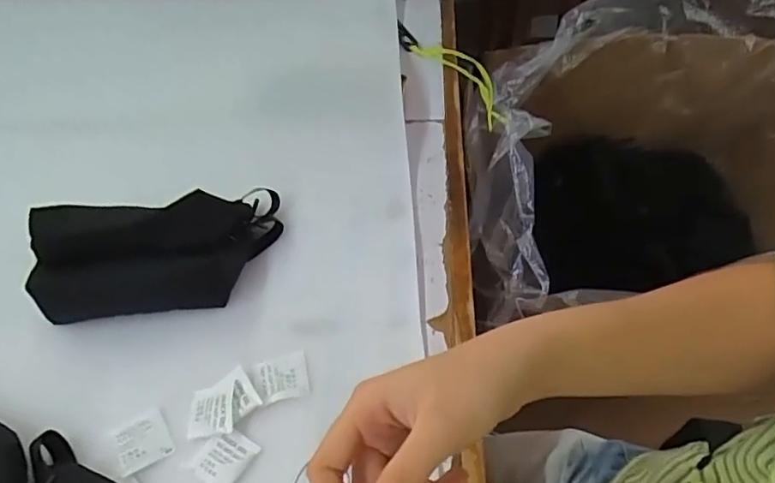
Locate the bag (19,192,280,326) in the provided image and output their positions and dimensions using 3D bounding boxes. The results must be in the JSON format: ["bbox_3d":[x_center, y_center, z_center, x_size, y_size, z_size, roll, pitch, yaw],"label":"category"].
[{"bbox_3d":[-0.205,0.004,0.515,0.203,0.071,0.101,-9,50,-3],"label":"bag"}]

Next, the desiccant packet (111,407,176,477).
[{"bbox_3d":[-0.188,0.151,0.438,0.037,0.004,0.042,-27,54,-18],"label":"desiccant packet"}]

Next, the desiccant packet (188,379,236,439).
[{"bbox_3d":[-0.138,0.131,0.448,0.035,0.005,0.041,-7,50,-2],"label":"desiccant packet"}]

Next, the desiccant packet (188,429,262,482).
[{"bbox_3d":[-0.121,0.160,0.425,0.038,0.005,0.039,25,56,22],"label":"desiccant packet"}]

